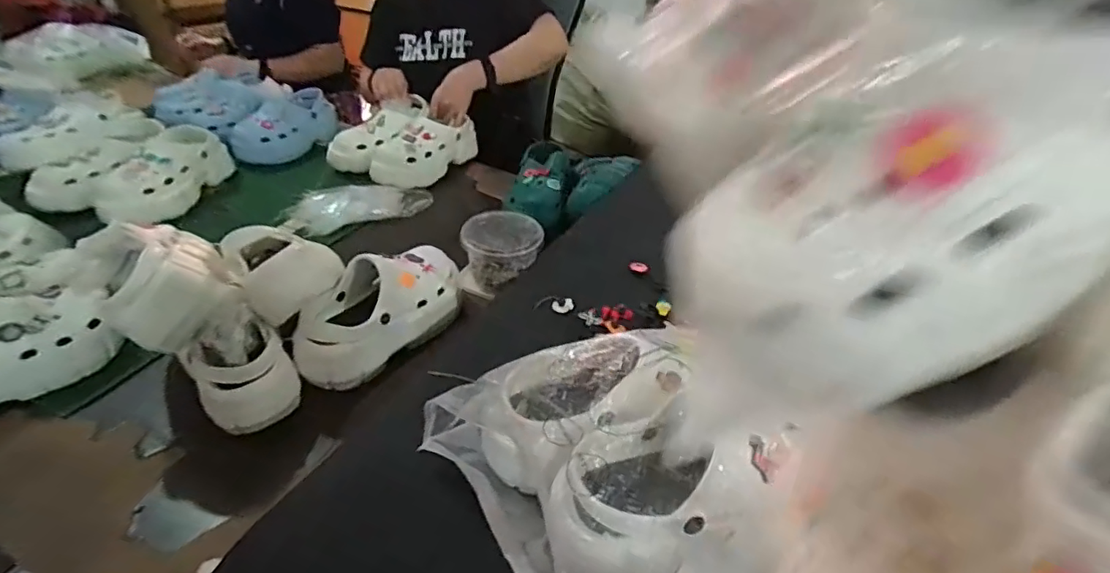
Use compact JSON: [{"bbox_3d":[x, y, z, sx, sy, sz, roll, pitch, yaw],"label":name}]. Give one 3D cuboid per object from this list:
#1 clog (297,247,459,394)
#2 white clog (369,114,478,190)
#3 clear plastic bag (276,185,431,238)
[{"bbox_3d":[-0.236,0.030,0.804,0.099,0.114,0.258,28,44,30],"label":"clog"},{"bbox_3d":[-0.280,-0.299,1.261,0.110,0.128,0.238,22,41,24],"label":"white clog"},{"bbox_3d":[-0.388,-0.152,1.133,0.253,0.056,0.111,-21,43,-27],"label":"clear plastic bag"}]

